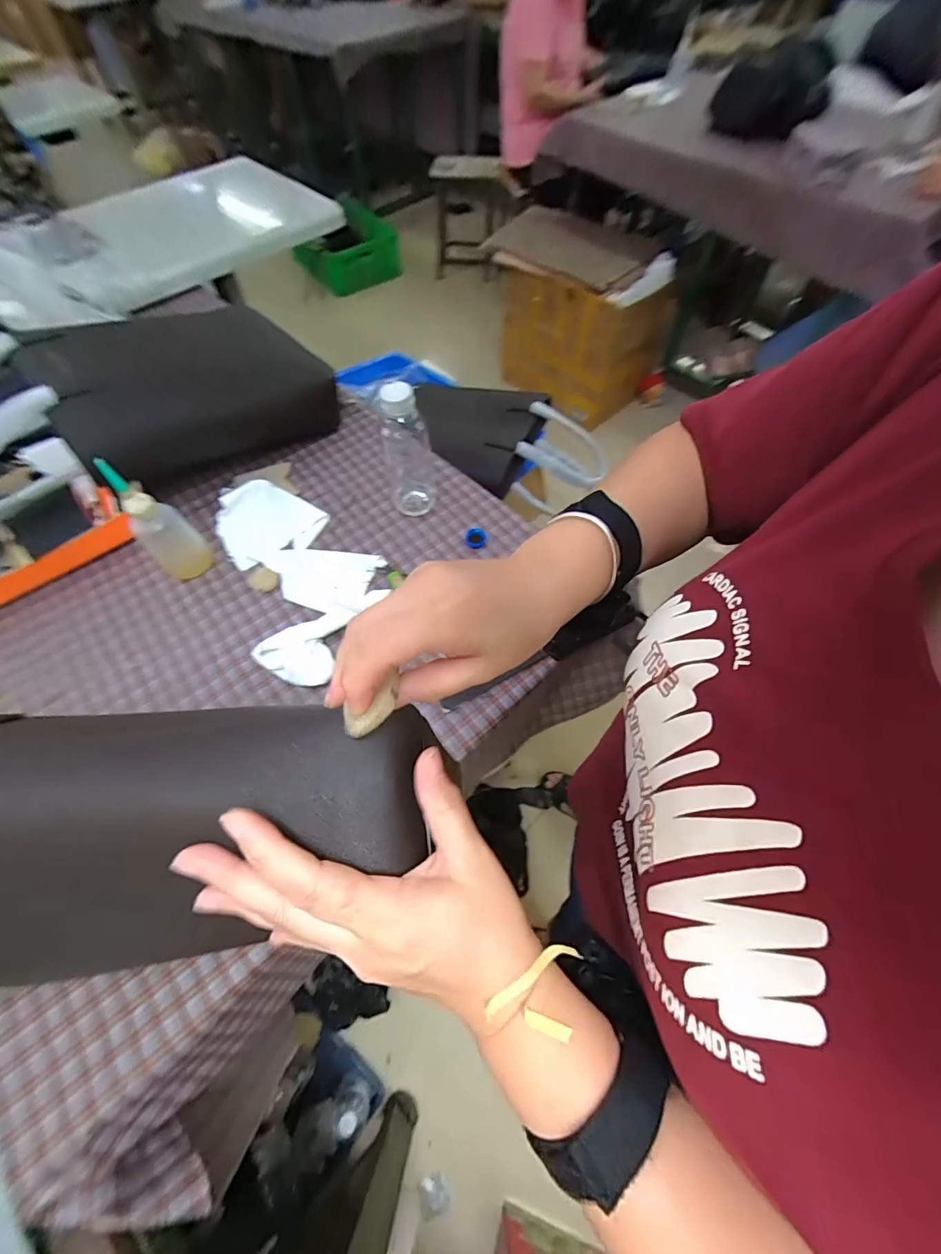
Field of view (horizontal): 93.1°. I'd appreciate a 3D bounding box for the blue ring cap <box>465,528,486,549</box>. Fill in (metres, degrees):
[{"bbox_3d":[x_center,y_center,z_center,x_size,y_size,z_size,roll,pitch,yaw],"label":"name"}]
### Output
[{"bbox_3d":[0.008,-0.130,0.653,0.028,0.015,0.031,-12,64,-8],"label":"blue ring cap"}]

